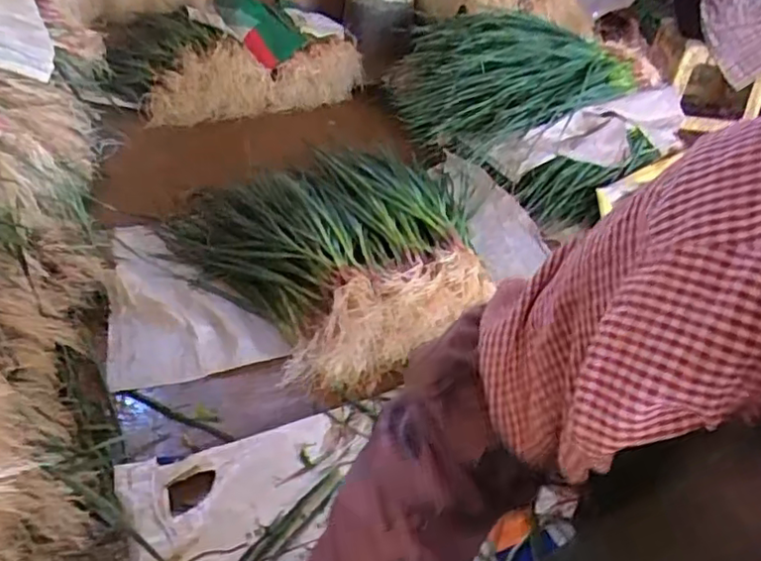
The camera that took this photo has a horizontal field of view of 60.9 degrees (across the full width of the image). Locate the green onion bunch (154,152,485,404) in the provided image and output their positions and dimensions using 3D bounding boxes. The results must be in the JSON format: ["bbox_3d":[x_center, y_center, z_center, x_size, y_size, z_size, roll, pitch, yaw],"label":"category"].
[{"bbox_3d":[-0.083,-0.064,1.212,0.483,0.130,0.546,-18,43,-29],"label":"green onion bunch"}]

